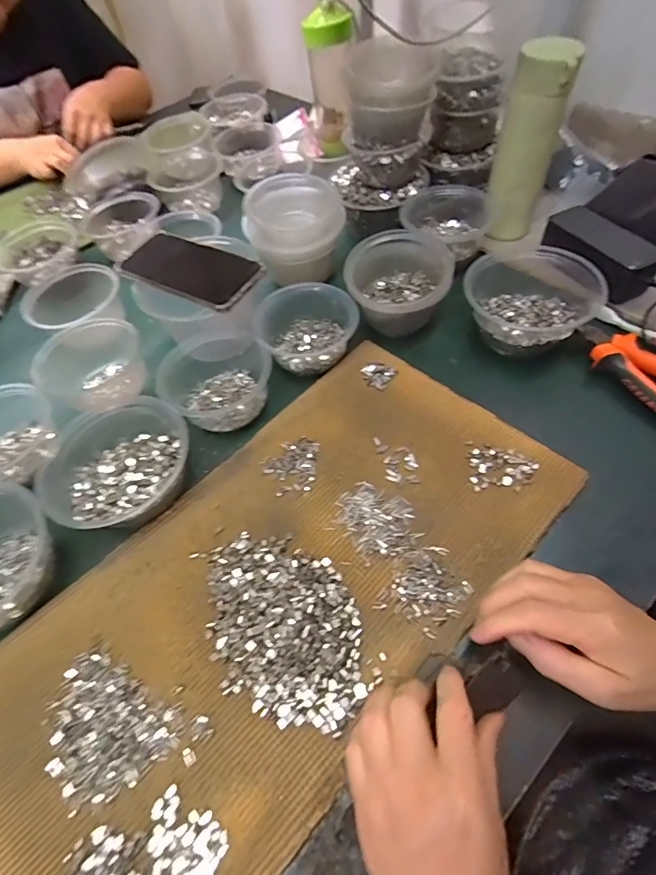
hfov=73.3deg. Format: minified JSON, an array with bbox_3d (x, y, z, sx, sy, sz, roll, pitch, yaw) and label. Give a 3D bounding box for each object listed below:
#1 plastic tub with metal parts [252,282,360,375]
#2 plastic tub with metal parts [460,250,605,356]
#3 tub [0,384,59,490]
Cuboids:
[{"bbox_3d":[-0.025,-0.129,0.507,0.113,0.048,0.104,-3,57,4],"label":"plastic tub with metal parts"},{"bbox_3d":[0.230,-0.163,0.498,0.140,0.064,0.148,-3,57,4],"label":"plastic tub with metal parts"},{"bbox_3d":[-0.344,-0.003,0.463,0.100,0.053,0.105,-3,57,4],"label":"tub"}]

